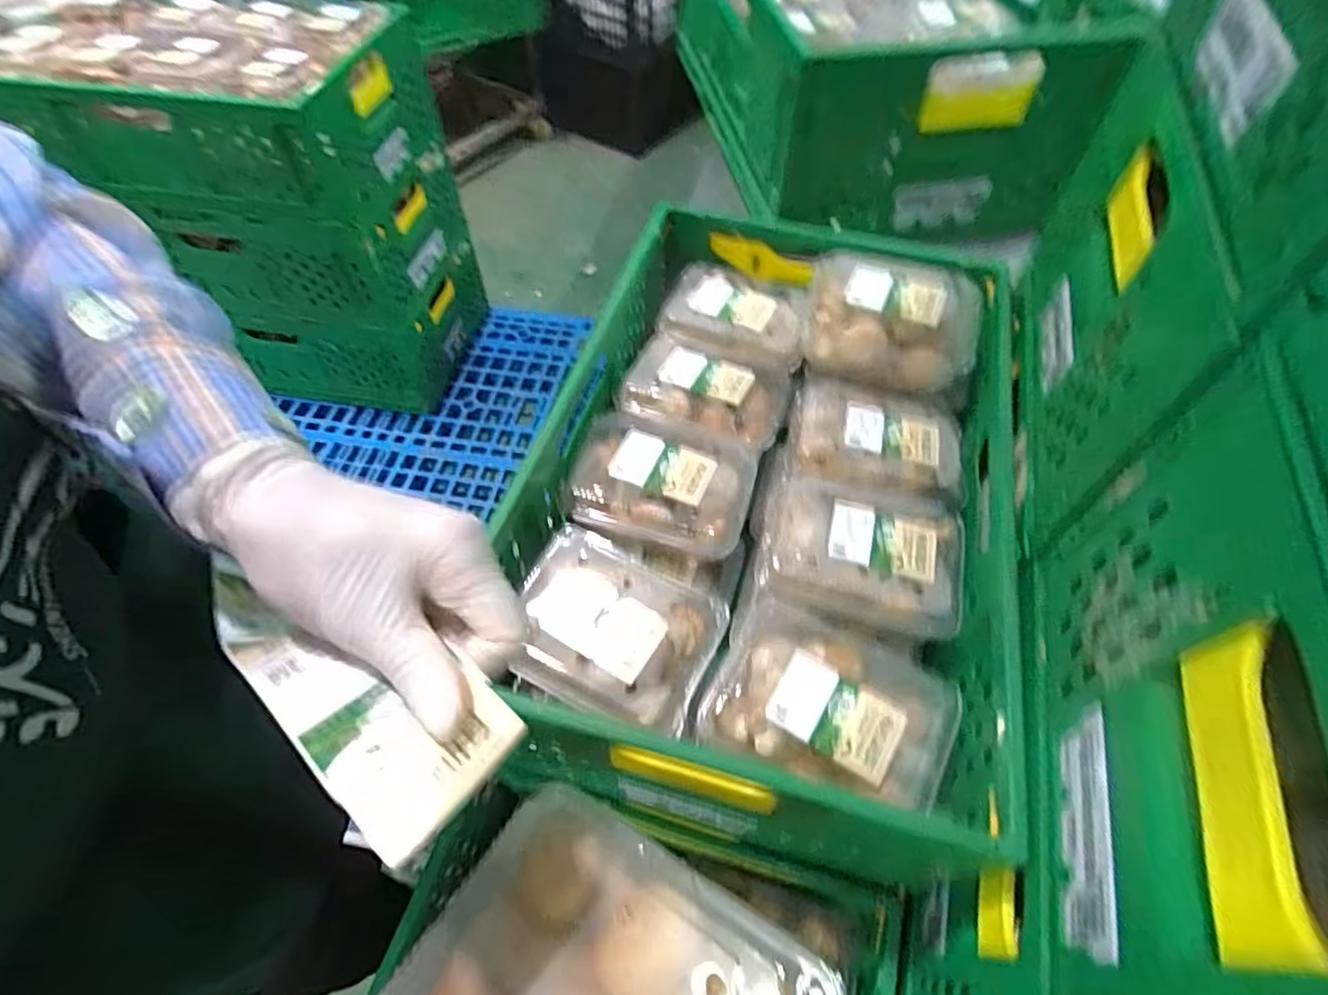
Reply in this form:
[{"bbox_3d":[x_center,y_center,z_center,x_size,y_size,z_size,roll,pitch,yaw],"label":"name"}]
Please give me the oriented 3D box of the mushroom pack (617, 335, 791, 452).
[{"bbox_3d":[0.048,-0.117,0.689,0.169,0.052,0.139,17,56,12],"label":"mushroom pack"}]

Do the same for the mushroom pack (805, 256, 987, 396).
[{"bbox_3d":[0.243,-0.191,0.676,0.175,0.083,0.129,15,56,10],"label":"mushroom pack"}]

